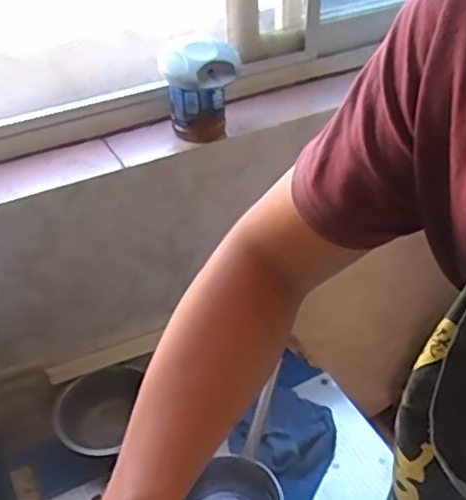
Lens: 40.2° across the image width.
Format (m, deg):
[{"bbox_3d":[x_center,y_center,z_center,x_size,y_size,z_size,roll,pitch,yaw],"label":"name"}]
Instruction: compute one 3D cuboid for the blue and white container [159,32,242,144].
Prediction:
[{"bbox_3d":[-0.050,-0.249,0.998,0.117,0.150,0.134,-5,39,-4],"label":"blue and white container"}]

